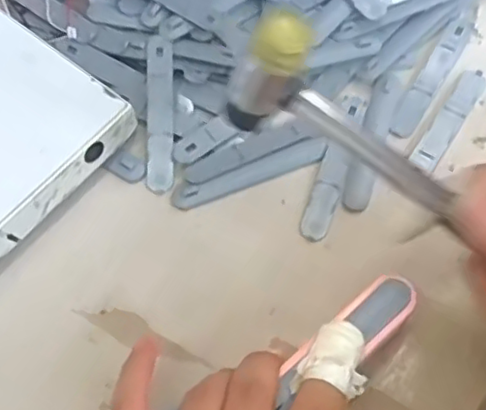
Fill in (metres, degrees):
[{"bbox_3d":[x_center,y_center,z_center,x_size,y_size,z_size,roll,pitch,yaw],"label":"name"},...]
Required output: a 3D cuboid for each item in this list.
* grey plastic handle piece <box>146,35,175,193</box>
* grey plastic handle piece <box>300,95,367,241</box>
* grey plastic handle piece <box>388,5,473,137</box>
[{"bbox_3d":[-0.049,-0.055,0.382,0.015,0.004,0.094,-1,79,-4],"label":"grey plastic handle piece"},{"bbox_3d":[0.054,-0.024,0.377,0.017,0.004,0.096,19,67,5],"label":"grey plastic handle piece"},{"bbox_3d":[0.120,-0.084,0.402,0.015,0.008,0.104,30,68,10],"label":"grey plastic handle piece"}]

